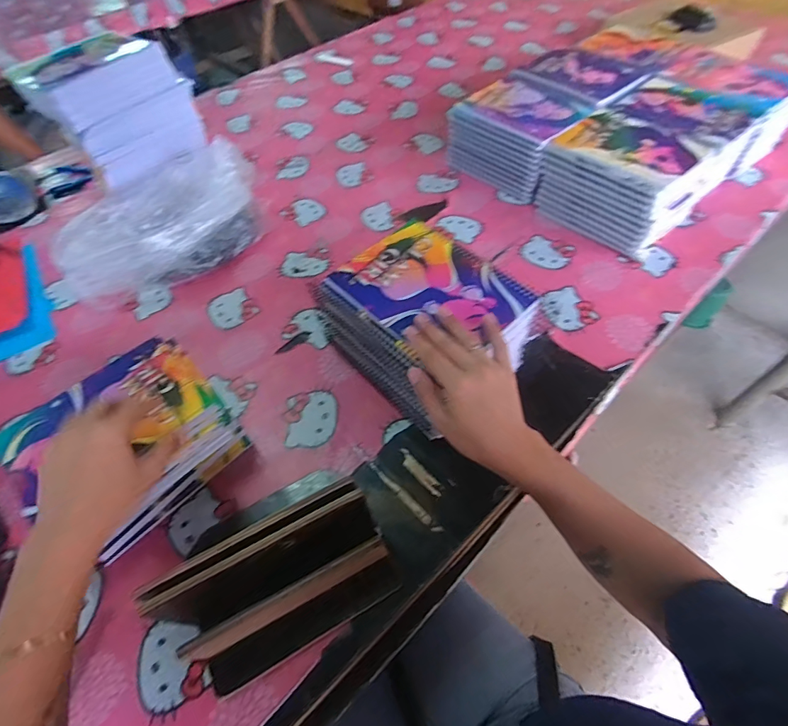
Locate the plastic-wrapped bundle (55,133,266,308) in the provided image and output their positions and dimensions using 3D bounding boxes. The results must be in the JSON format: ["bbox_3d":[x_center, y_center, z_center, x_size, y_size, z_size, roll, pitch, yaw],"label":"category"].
[{"bbox_3d":[-0.378,-0.228,0.699,0.192,0.114,0.315,37,65,25],"label":"plastic-wrapped bundle"}]

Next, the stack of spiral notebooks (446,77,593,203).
[{"bbox_3d":[0.212,-0.409,0.781,0.198,0.123,0.130,36,64,24],"label":"stack of spiral notebooks"}]

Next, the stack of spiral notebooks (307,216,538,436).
[{"bbox_3d":[0.039,-0.038,0.531,0.167,0.147,0.209,-35,61,-20],"label":"stack of spiral notebooks"}]

